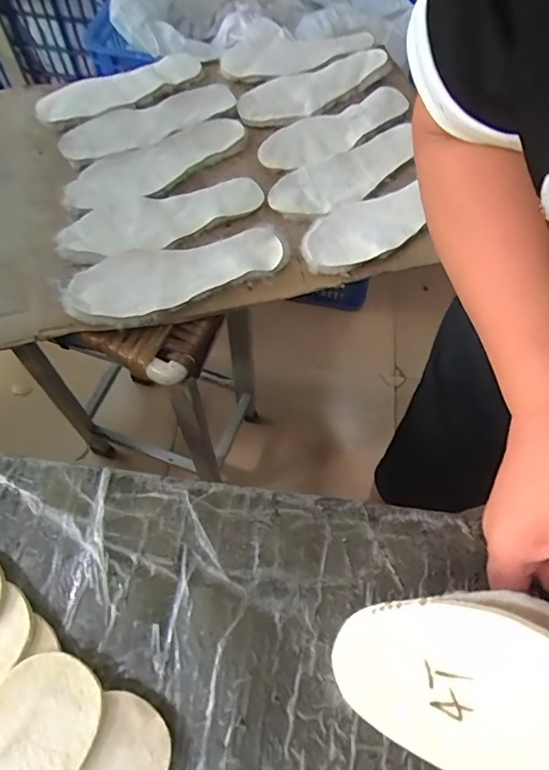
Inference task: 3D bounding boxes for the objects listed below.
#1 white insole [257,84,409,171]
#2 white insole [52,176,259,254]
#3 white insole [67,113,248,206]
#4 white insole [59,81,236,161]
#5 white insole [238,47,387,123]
[{"bbox_3d":[0.094,-0.382,0.776,0.258,0.010,0.087,-30,67,-15],"label":"white insole"},{"bbox_3d":[-0.142,-0.224,0.677,0.262,0.019,0.094,-22,65,-12],"label":"white insole"},{"bbox_3d":[-0.158,-0.313,0.728,0.271,0.018,0.084,-33,68,-16],"label":"white insole"},{"bbox_3d":[-0.178,-0.389,0.766,0.275,0.017,0.086,-34,70,-22],"label":"white insole"},{"bbox_3d":[0.065,-0.474,0.820,0.261,0.016,0.084,-32,67,-16],"label":"white insole"}]

